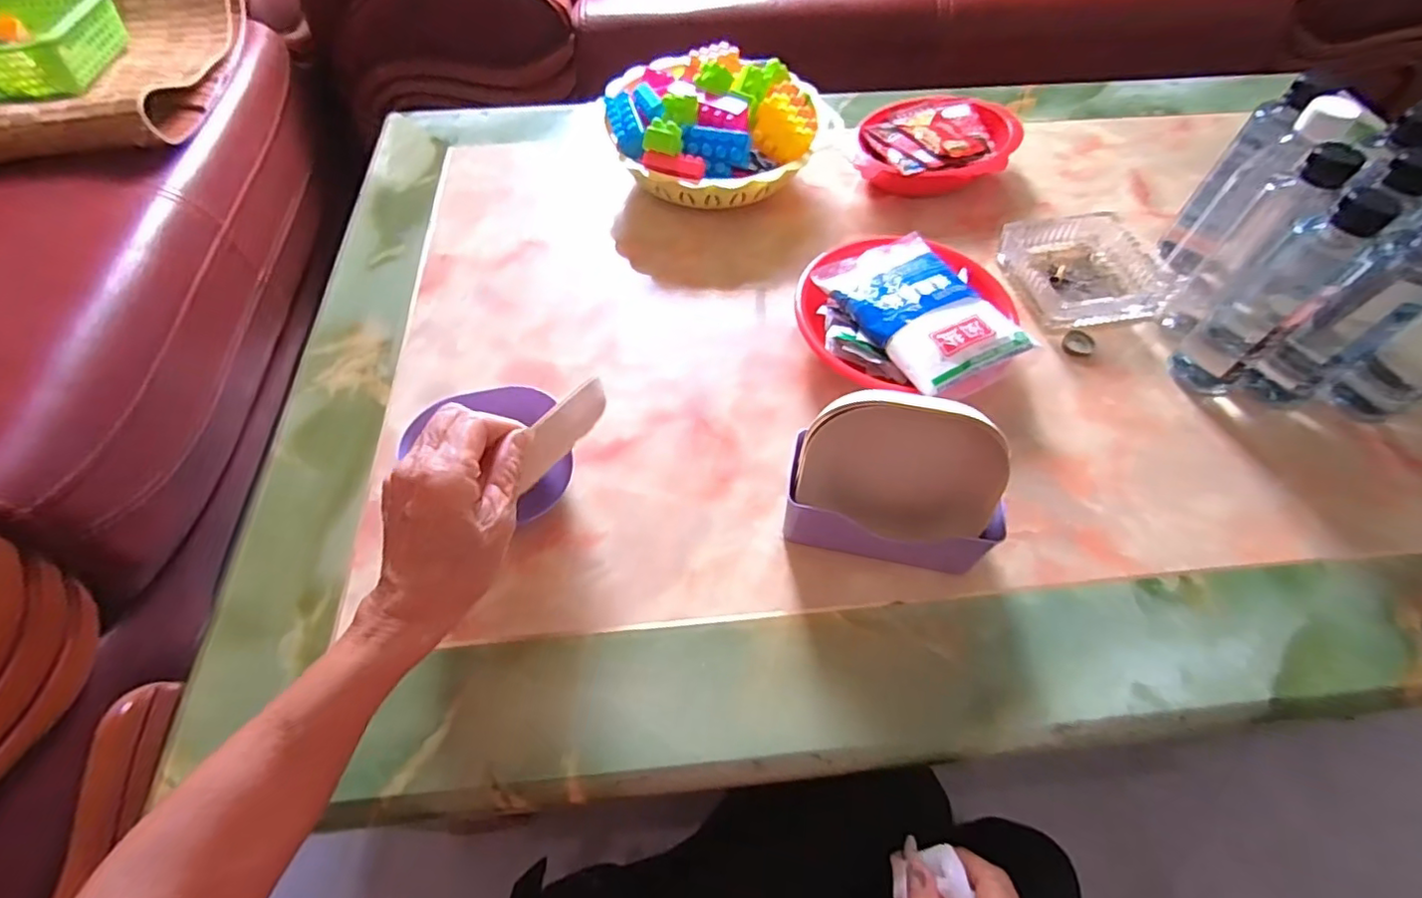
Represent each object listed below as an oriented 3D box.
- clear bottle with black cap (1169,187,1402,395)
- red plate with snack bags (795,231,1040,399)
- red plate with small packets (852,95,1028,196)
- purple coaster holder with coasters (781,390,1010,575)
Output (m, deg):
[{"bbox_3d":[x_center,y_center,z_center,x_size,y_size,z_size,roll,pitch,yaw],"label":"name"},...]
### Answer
[{"bbox_3d":[0.446,-0.119,0.484,0.051,0.171,0.055,-33,62,-19],"label":"clear bottle with black cap"},{"bbox_3d":[0.181,-0.121,0.550,0.178,0.058,0.182,0,57,1],"label":"red plate with snack bags"},{"bbox_3d":[0.253,-0.335,0.695,0.169,0.046,0.168,0,57,0],"label":"red plate with small packets"},{"bbox_3d":[0.127,0.025,0.425,0.140,0.112,0.070,13,58,10],"label":"purple coaster holder with coasters"}]

